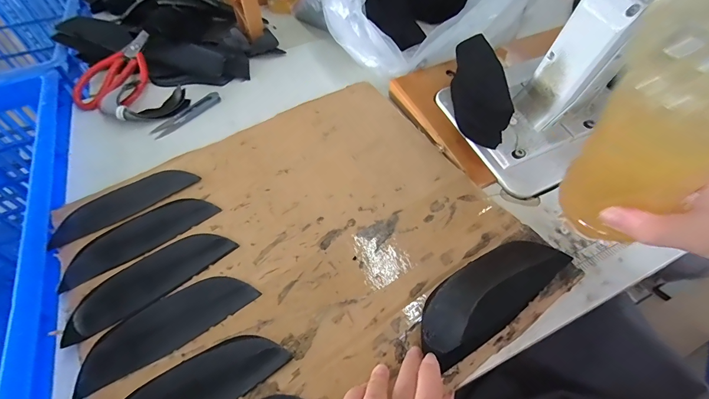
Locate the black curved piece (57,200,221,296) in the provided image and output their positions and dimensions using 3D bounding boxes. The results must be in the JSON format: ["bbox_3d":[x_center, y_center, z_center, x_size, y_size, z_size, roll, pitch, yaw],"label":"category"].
[{"bbox_3d":[-0.209,0.035,0.328,0.141,0.006,0.044,-33,58,-21],"label":"black curved piece"}]

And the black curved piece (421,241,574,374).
[{"bbox_3d":[0.113,0.079,0.281,0.141,0.032,0.050,-28,54,-17],"label":"black curved piece"}]

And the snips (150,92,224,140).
[{"bbox_3d":[-0.228,-0.118,0.456,0.026,0.011,0.099,32,60,23],"label":"snips"}]

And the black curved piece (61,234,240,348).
[{"bbox_3d":[-0.184,0.071,0.306,0.143,0.009,0.043,-33,59,-21],"label":"black curved piece"}]

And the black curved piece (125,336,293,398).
[{"bbox_3d":[-0.122,0.144,0.252,0.140,0.004,0.046,-26,62,-17],"label":"black curved piece"}]

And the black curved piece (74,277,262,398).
[{"bbox_3d":[-0.157,0.104,0.282,0.141,0.005,0.046,-28,57,-18],"label":"black curved piece"}]

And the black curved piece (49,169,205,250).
[{"bbox_3d":[-0.243,0.001,0.356,0.142,0.004,0.050,-31,58,-20],"label":"black curved piece"}]

